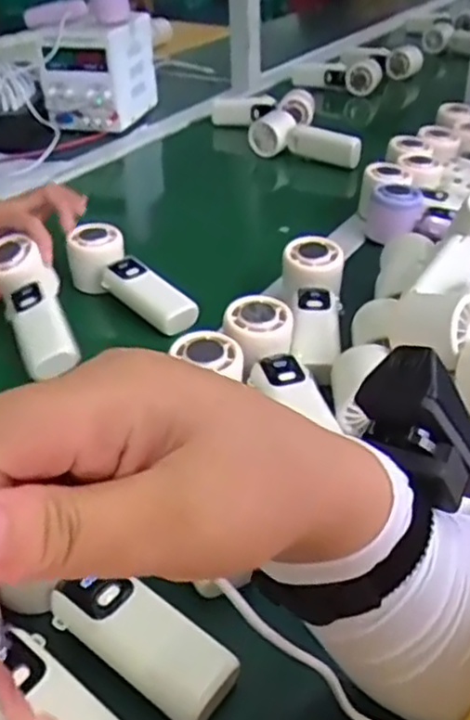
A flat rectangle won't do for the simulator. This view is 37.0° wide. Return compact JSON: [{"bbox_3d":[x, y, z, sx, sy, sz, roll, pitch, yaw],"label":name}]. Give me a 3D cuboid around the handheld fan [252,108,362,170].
[{"bbox_3d":[0.106,-0.321,1.042,0.182,0.071,0.048,21,42,27],"label":"handheld fan"}]

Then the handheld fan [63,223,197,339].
[{"bbox_3d":[-0.102,-0.082,0.694,0.163,0.056,0.046,29,46,34],"label":"handheld fan"}]

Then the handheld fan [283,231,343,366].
[{"bbox_3d":[0.068,-0.054,0.617,0.052,0.048,0.155,3,37,5],"label":"handheld fan"}]

